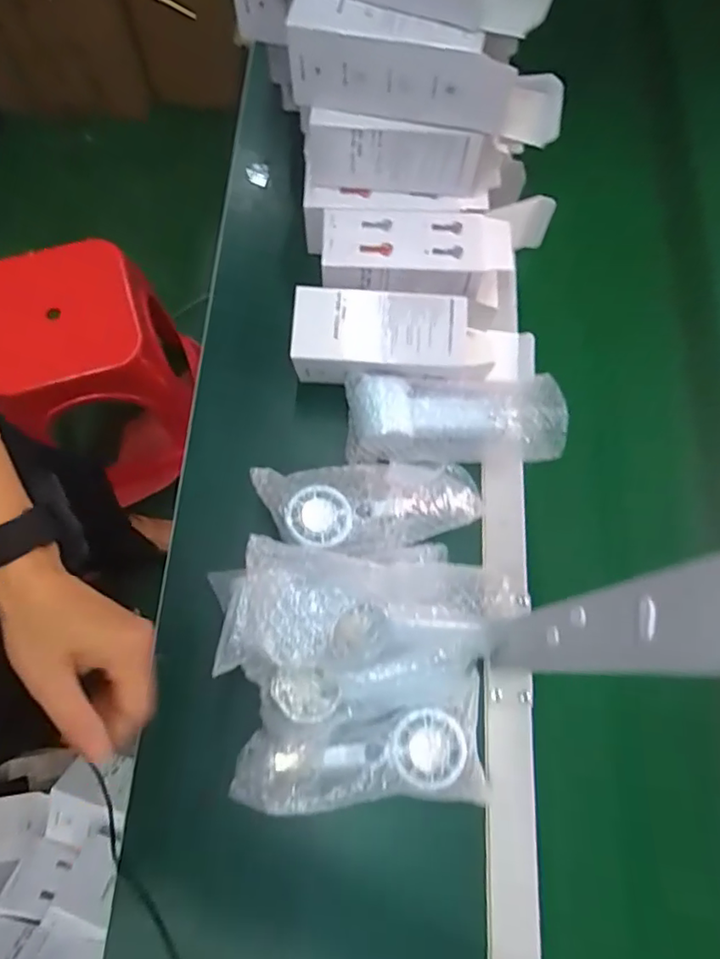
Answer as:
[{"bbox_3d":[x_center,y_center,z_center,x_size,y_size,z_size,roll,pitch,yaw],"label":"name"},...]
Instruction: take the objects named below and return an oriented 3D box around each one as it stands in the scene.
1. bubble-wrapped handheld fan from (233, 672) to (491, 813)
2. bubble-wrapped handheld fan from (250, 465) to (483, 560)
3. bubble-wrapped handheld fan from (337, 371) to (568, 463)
[{"bbox_3d":[-0.002,0.219,0.448,0.196,0.047,0.084,-3,72,-3],"label":"bubble-wrapped handheld fan"},{"bbox_3d":[0.013,0.027,0.519,0.205,0.044,0.094,-5,72,-4],"label":"bubble-wrapped handheld fan"},{"bbox_3d":[0.089,-0.061,0.548,0.203,0.055,0.085,-1,72,-3],"label":"bubble-wrapped handheld fan"}]

